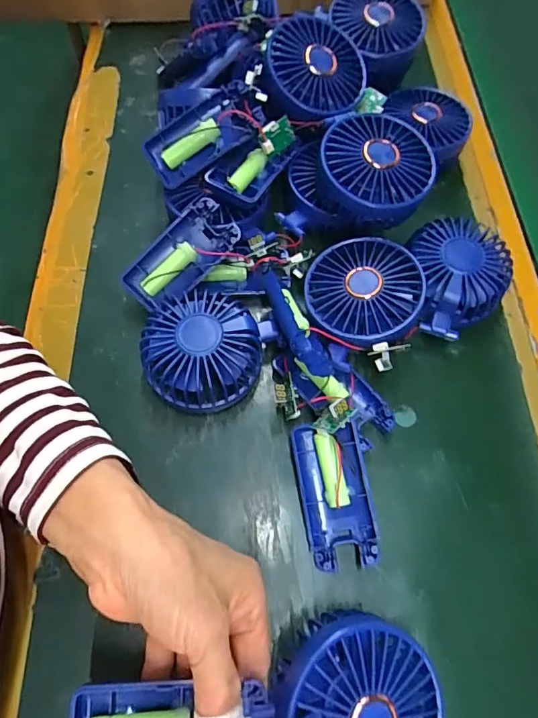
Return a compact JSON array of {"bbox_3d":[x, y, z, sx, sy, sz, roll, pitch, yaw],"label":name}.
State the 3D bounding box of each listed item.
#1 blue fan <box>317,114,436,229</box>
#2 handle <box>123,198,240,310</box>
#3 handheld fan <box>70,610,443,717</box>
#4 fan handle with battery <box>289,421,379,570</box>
[{"bbox_3d":[0.081,-0.140,0.348,0.081,0.047,0.078,2,65,-4],"label":"blue fan"},{"bbox_3d":[-0.066,-0.077,0.345,0.090,0.026,0.037,-44,73,2],"label":"handle"},{"bbox_3d":[-0.003,0.177,0.217,0.177,0.033,0.084,-5,66,-4],"label":"handheld fan"},{"bbox_3d":[0.043,0.088,0.296,0.043,0.033,0.089,-7,66,-5],"label":"fan handle with battery"}]

